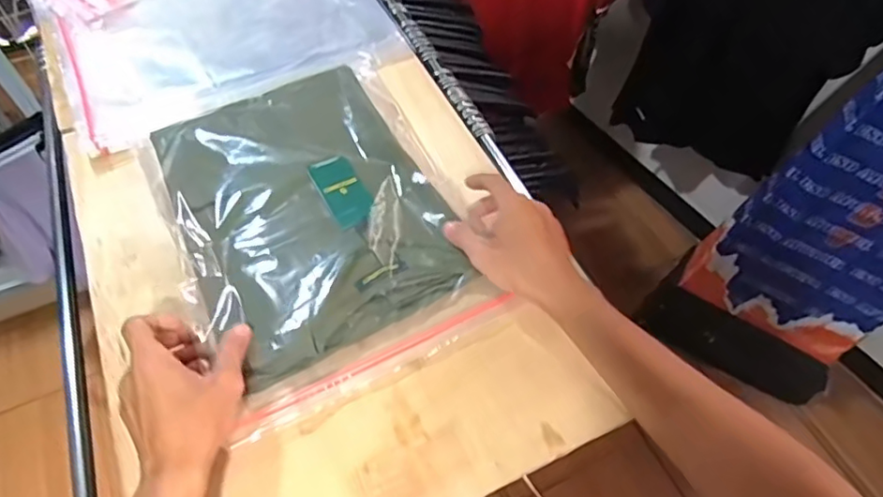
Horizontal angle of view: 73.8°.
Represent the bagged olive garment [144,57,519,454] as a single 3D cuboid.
[{"bbox_3d":[-0.127,-0.037,0.595,0.274,0.032,0.379,-23,60,-14],"label":"bagged olive garment"}]

